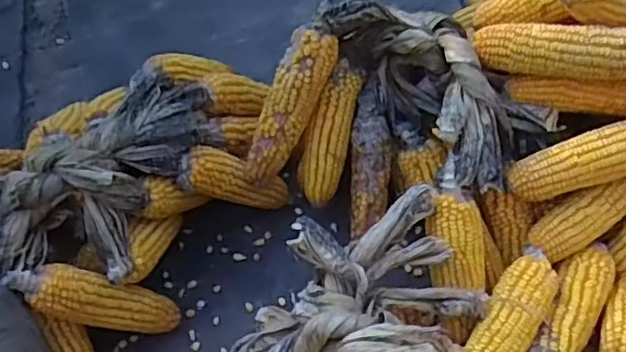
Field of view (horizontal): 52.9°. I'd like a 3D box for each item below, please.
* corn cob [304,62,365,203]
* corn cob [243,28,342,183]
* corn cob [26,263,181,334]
[{"bbox_3d":[0.019,-0.051,0.784,0.054,0.182,0.039,17,13,13],"label":"corn cob"},{"bbox_3d":[-0.030,-0.080,0.758,0.055,0.208,0.047,39,29,26],"label":"corn cob"},{"bbox_3d":[-0.239,0.149,0.717,0.063,0.192,0.056,-35,50,23],"label":"corn cob"}]

